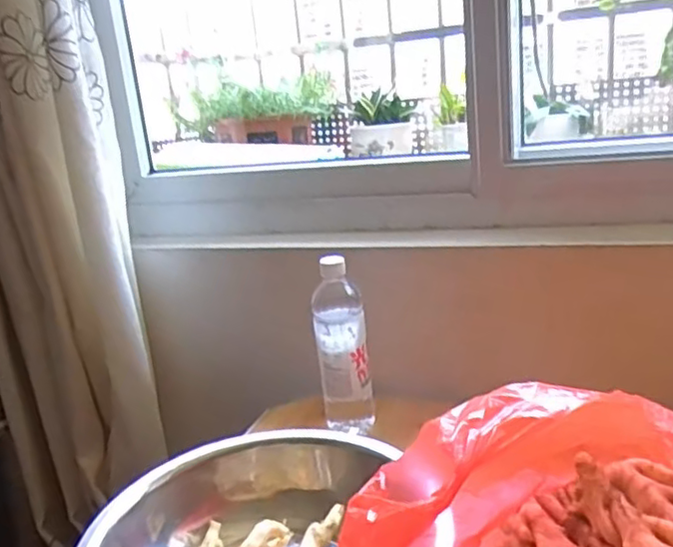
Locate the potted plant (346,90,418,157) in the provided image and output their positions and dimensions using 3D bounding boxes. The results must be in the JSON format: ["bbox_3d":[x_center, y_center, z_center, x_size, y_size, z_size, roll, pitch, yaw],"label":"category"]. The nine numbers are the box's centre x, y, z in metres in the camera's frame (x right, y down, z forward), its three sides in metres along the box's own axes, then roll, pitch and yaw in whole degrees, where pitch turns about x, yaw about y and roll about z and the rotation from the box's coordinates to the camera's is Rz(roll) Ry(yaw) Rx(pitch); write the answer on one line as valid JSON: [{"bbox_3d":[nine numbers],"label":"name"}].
[{"bbox_3d":[0.093,-0.306,1.322,0.139,0.114,0.080,-5,16,4],"label":"potted plant"}]

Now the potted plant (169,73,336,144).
[{"bbox_3d":[-0.174,-0.357,1.394,0.338,0.132,0.218,-8,16,-5],"label":"potted plant"}]

